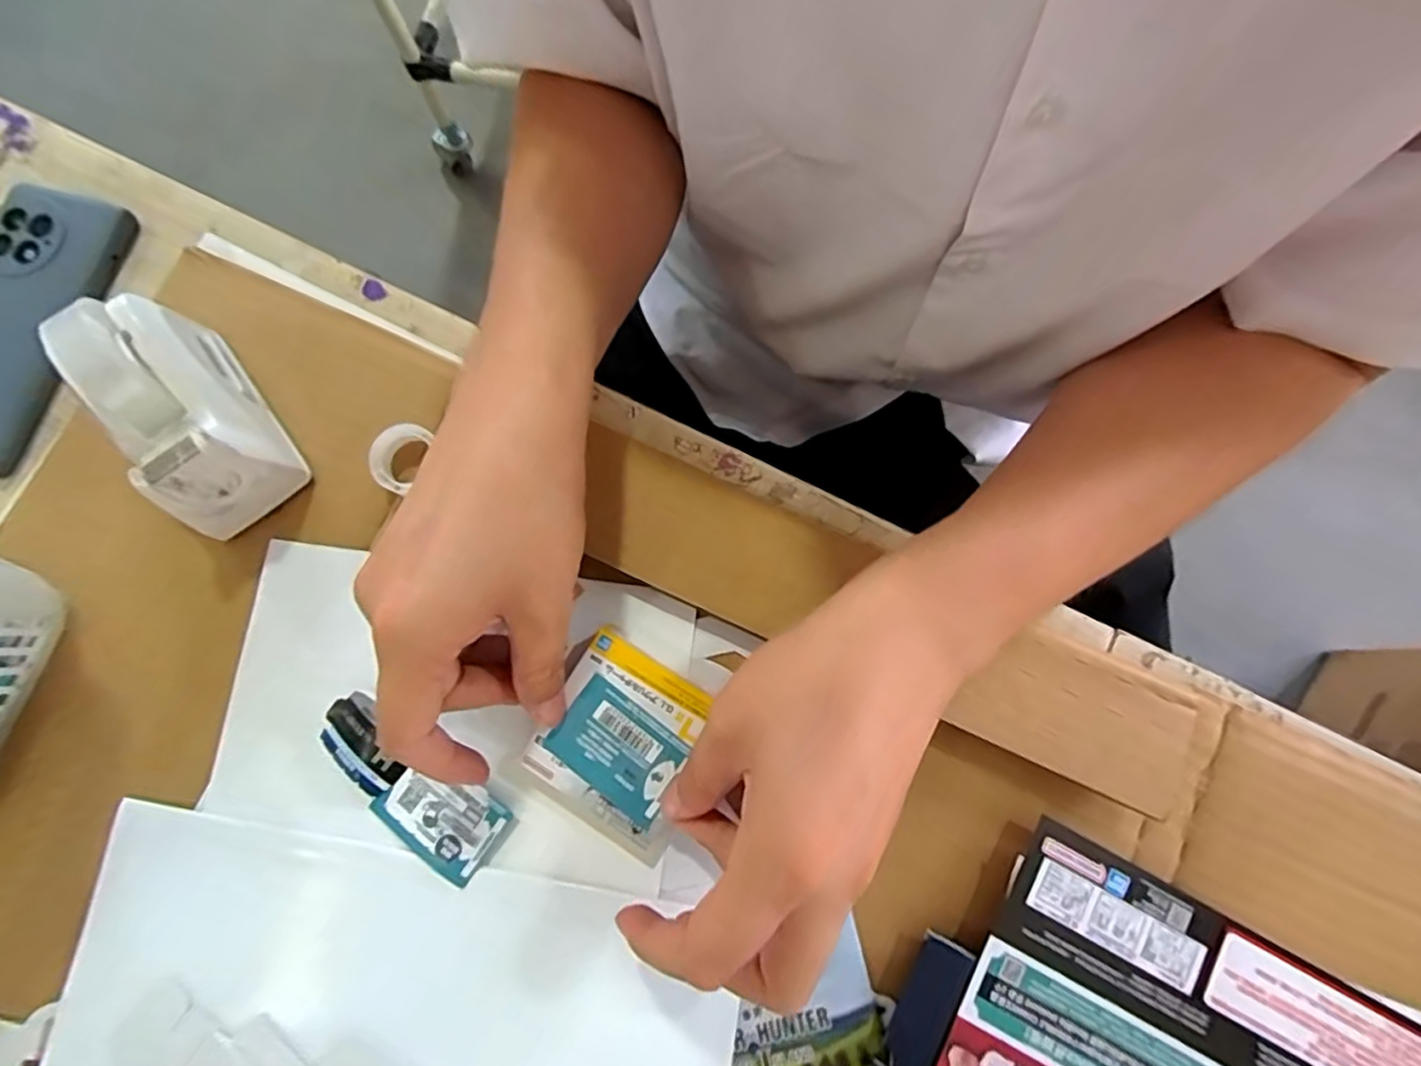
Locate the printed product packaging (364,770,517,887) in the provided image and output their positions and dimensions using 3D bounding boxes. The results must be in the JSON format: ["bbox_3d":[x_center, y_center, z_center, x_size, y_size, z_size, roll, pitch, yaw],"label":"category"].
[{"bbox_3d":[-0.125,0.130,0.300,0.057,0.007,0.038,32,79,8],"label":"printed product packaging"}]

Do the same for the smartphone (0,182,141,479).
[{"bbox_3d":[-0.384,-0.116,0.357,0.075,0.012,0.161,12,77,4],"label":"smartphone"}]

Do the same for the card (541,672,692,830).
[{"bbox_3d":[-0.041,0.096,0.290,0.057,0.004,0.040,35,80,9],"label":"card"}]

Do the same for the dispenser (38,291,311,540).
[{"bbox_3d":[-0.253,-0.058,0.311,0.052,0.072,0.099,-37,78,-7],"label":"dispenser"}]

